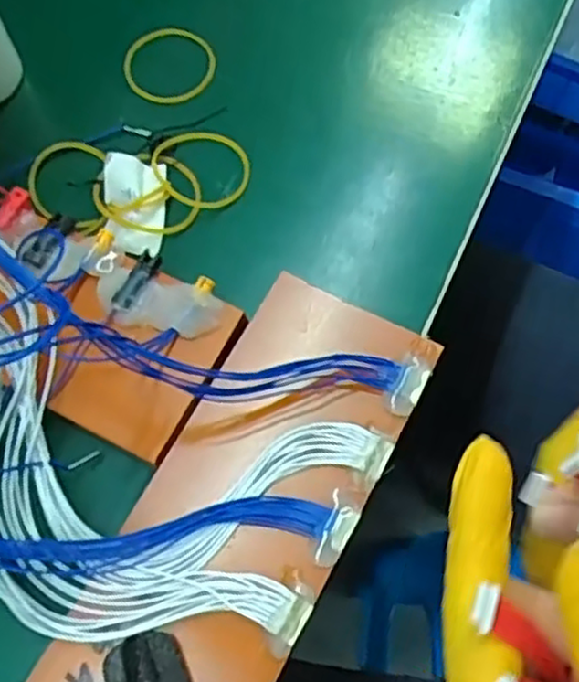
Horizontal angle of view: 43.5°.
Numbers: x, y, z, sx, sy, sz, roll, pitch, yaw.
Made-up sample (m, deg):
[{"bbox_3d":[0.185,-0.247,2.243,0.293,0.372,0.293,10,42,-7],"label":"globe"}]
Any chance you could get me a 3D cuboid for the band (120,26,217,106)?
[{"bbox_3d":[-0.060,-0.139,0.362,0.047,0.004,0.048,8,67,5],"label":"band"}]

